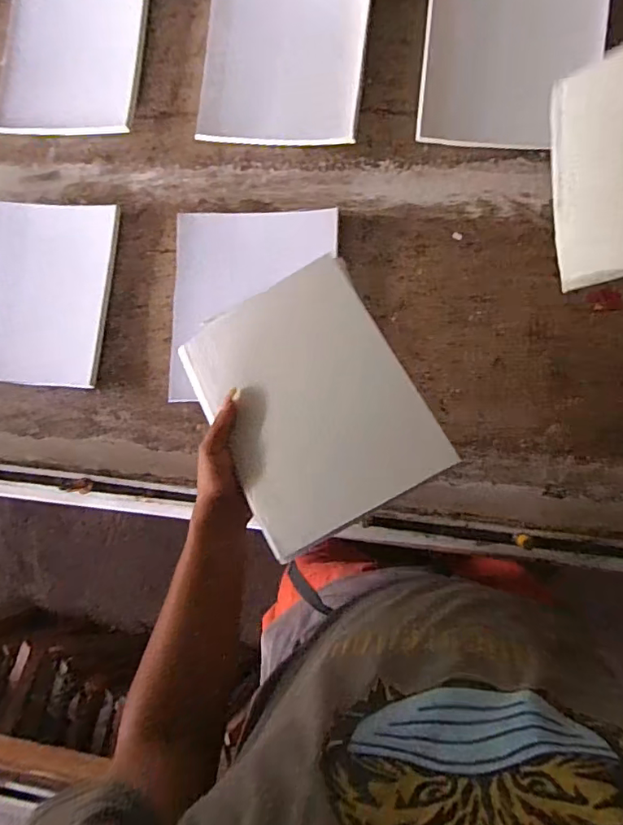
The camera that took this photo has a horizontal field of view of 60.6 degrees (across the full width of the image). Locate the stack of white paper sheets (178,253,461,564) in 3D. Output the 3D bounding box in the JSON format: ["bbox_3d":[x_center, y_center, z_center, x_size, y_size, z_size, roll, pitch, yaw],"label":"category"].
[{"bbox_3d":[-0.005,-0.015,0.570,0.207,0.011,0.276,-29,70,5],"label":"stack of white paper sheets"}]

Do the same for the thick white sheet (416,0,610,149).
[{"bbox_3d":[0.274,-0.496,0.734,0.230,0.020,0.249,6,96,9],"label":"thick white sheet"}]

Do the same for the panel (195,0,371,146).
[{"bbox_3d":[-0.039,-0.521,0.771,0.230,0.042,0.263,6,87,5],"label":"panel"}]

